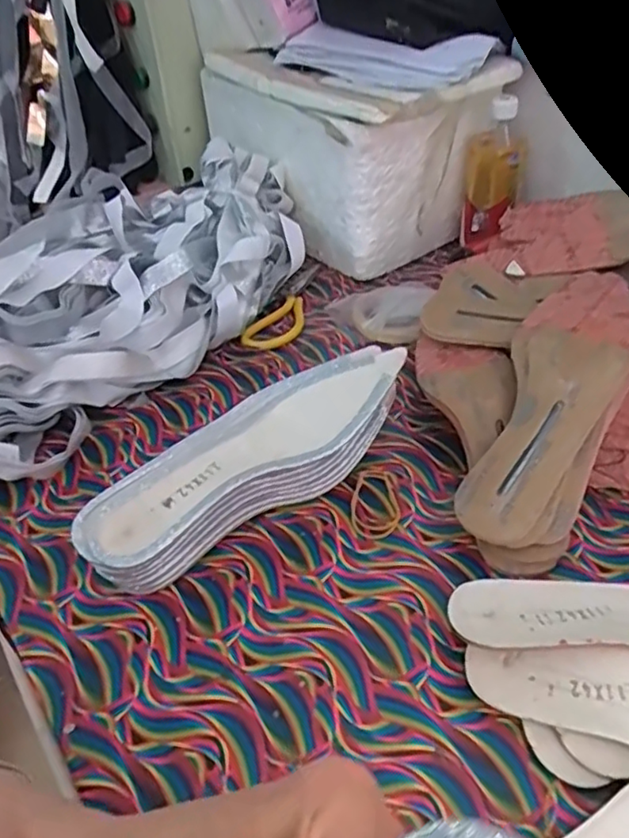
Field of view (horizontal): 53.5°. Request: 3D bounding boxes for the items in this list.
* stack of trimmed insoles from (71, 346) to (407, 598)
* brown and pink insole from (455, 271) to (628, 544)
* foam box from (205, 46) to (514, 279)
[{"bbox_3d":[-0.052,0.034,0.491,0.274,0.089,0.095,-27,47,-24],"label":"stack of trimmed insoles"},{"bbox_3d":[0.193,-0.025,0.499,0.088,0.040,0.274,21,66,25],"label":"brown and pink insole"},{"bbox_3d":[0.044,-0.362,0.836,0.238,0.197,0.360,-29,48,-25],"label":"foam box"}]

